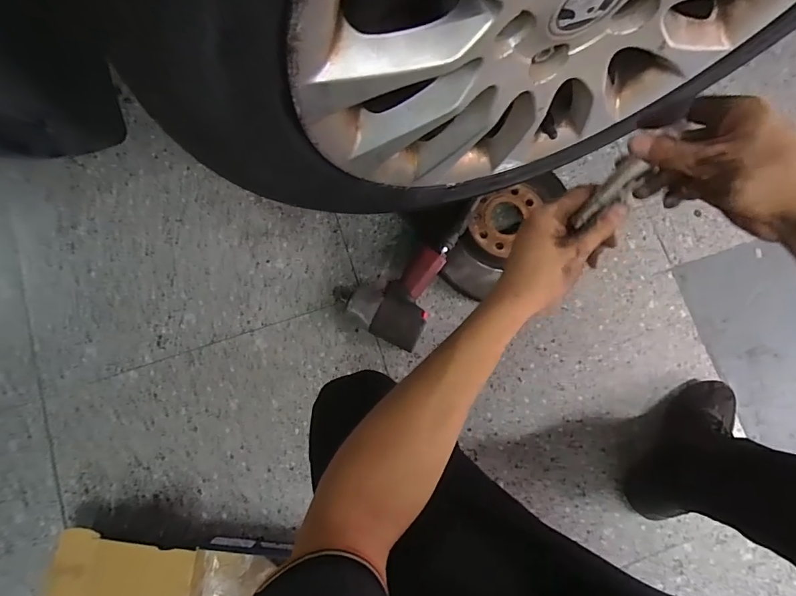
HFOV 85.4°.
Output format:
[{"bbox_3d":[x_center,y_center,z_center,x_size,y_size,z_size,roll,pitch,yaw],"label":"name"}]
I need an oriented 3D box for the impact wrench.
[{"bbox_3d":[-0.014,-0.017,0.773,0.165,0.099,0.176,26,79,2],"label":"impact wrench"}]

